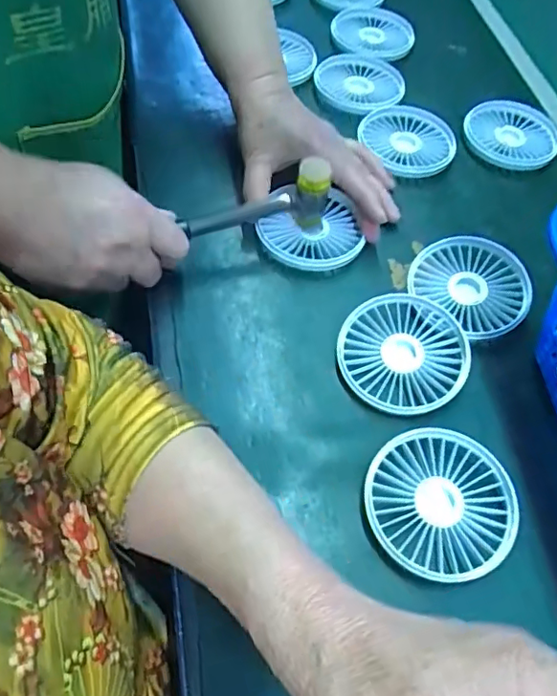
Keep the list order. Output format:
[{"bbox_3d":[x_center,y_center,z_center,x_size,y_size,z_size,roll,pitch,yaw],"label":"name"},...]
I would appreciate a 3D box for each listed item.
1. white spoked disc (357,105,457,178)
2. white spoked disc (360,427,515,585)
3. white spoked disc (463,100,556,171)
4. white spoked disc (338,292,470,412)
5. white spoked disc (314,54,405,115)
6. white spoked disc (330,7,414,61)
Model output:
[{"bbox_3d":[0.122,-0.197,0.528,0.083,0.011,0.095,-1,54,-9],"label":"white spoked disc"},{"bbox_3d":[0.099,0.092,0.339,0.090,0.010,0.085,4,54,-5],"label":"white spoked disc"},{"bbox_3d":[0.226,-0.211,0.547,0.086,0.013,0.091,1,58,-2],"label":"white spoked disc"},{"bbox_3d":[0.090,0.003,0.395,0.090,0.015,0.087,4,54,-5],"label":"white spoked disc"},{"bbox_3d":[0.088,-0.271,0.573,0.091,0.010,0.094,4,54,-5],"label":"white spoked disc"},{"bbox_3d":[0.106,-0.359,0.635,0.088,0.015,0.102,-10,56,-15],"label":"white spoked disc"}]

